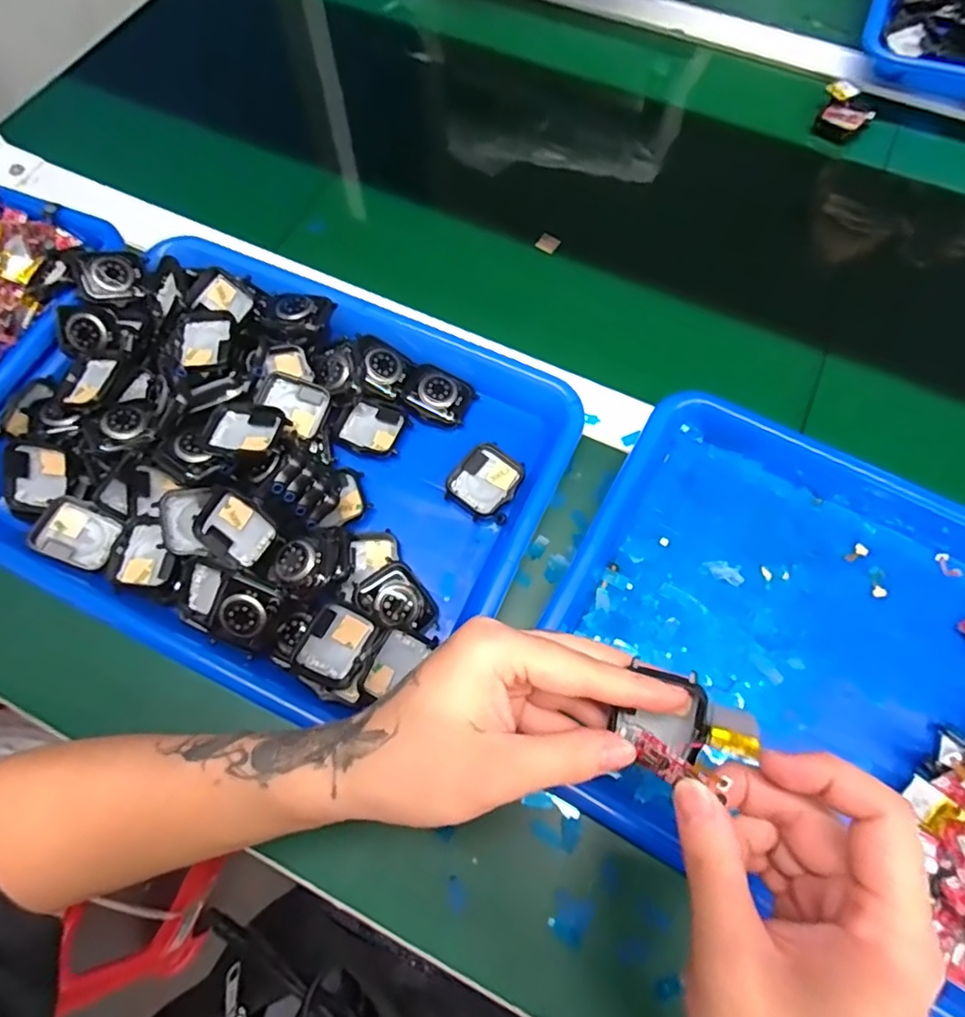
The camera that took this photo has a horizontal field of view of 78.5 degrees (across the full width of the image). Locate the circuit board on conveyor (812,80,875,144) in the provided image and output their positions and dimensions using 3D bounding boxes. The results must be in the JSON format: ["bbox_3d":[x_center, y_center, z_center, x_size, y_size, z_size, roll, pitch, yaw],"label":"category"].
[{"bbox_3d":[0.315,-0.343,0.512,0.041,0.020,0.052,19,71,8],"label":"circuit board on conveyor"}]

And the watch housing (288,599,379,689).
[{"bbox_3d":[-0.081,0.073,0.318,0.035,0.009,0.042,35,78,-28],"label":"watch housing"}]

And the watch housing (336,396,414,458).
[{"bbox_3d":[-0.070,-0.053,0.382,0.041,0.011,0.038,19,71,8],"label":"watch housing"}]

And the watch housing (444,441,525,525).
[{"bbox_3d":[0.003,-0.017,0.370,0.041,0.007,0.045,33,73,12],"label":"watch housing"}]

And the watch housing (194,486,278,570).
[{"bbox_3d":[-0.139,0.012,0.332,0.042,0.011,0.037,29,94,-7],"label":"watch housing"}]

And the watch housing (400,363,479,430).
[{"bbox_3d":[-0.029,-0.075,0.387,0.043,0.011,0.038,26,72,10],"label":"watch housing"}]

